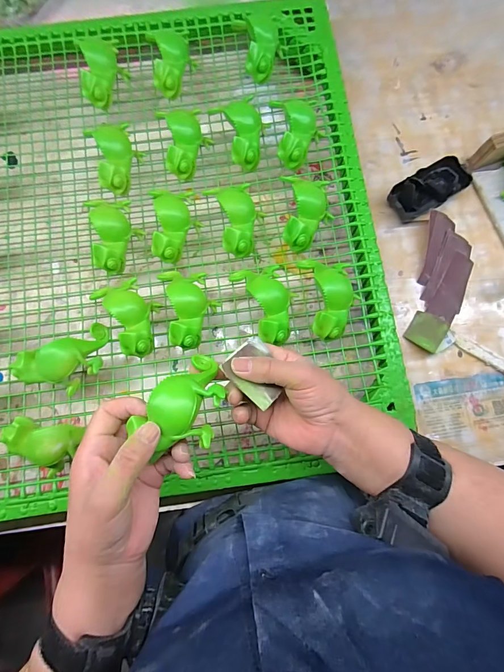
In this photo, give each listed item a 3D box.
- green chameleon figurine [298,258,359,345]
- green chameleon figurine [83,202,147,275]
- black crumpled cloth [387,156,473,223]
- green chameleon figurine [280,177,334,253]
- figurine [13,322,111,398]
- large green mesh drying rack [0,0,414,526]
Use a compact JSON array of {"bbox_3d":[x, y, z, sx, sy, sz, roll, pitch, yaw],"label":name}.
[{"bbox_3d":[0.088,-0.045,0.374,0.052,0.042,0.095,-9,81,-2],"label":"green chameleon figurine"},{"bbox_3d":[-0.158,-0.119,0.394,0.051,0.050,0.092,-5,81,-1],"label":"green chameleon figurine"},{"bbox_3d":[0.235,-0.195,0.457,0.109,0.032,0.051,-34,82,-6],"label":"black crumpled cloth"},{"bbox_3d":[0.063,-0.145,0.391,0.060,0.041,0.094,6,81,1],"label":"green chameleon figurine"},{"bbox_3d":[-0.197,0.030,0.366,0.095,0.046,0.057,-29,82,-5],"label":"figurine"},{"bbox_3d":[-0.160,-0.121,0.414,0.613,0.092,0.615,-6,81,-1],"label":"large green mesh drying rack"}]

